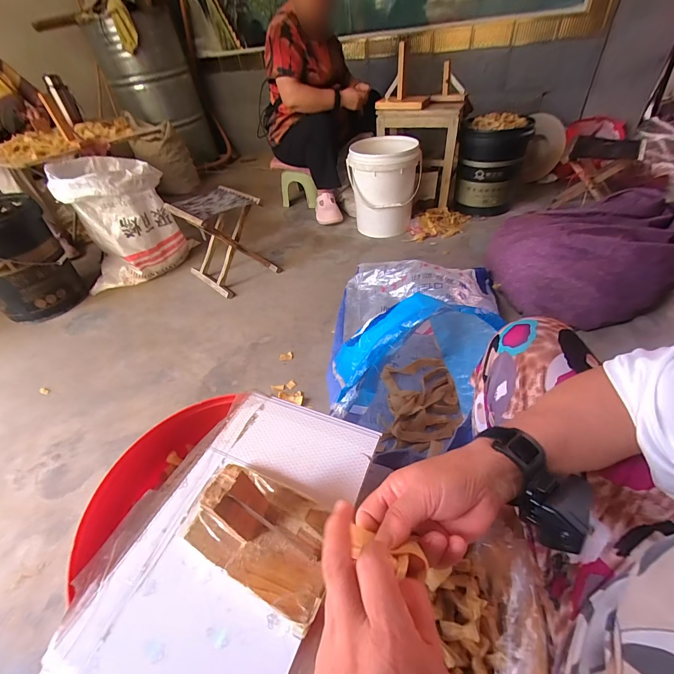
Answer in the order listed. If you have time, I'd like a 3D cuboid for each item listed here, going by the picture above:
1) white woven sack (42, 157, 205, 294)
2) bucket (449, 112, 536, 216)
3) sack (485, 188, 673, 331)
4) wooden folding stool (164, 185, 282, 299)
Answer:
[{"bbox_3d":[-0.856,-0.473,1.366,0.375,0.435,0.280,-10,43,-4],"label":"white woven sack"},{"bbox_3d":[0.684,-0.760,1.498,0.267,0.368,0.243,12,46,20],"label":"bucket"},{"bbox_3d":[0.853,-0.258,1.054,0.625,0.241,0.399,-9,43,-1],"label":"sack"},{"bbox_3d":[-0.438,-0.380,1.304,0.291,0.297,0.260,31,54,33],"label":"wooden folding stool"}]

